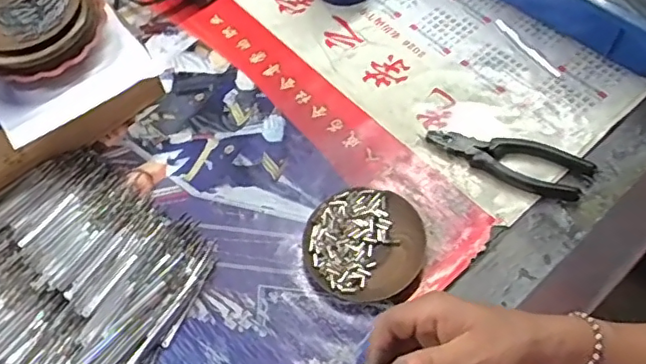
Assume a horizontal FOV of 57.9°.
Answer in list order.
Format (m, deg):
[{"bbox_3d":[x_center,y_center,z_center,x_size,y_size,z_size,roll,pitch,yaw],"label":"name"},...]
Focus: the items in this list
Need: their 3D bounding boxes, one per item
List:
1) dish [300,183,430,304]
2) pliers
[{"bbox_3d":[0.042,0.061,0.572,0.116,0.017,0.111,-1,61,2],"label":"dish"},{"bbox_3d":[0.190,-0.026,0.606,0.161,0.019,0.055,22,65,14],"label":"pliers"}]

